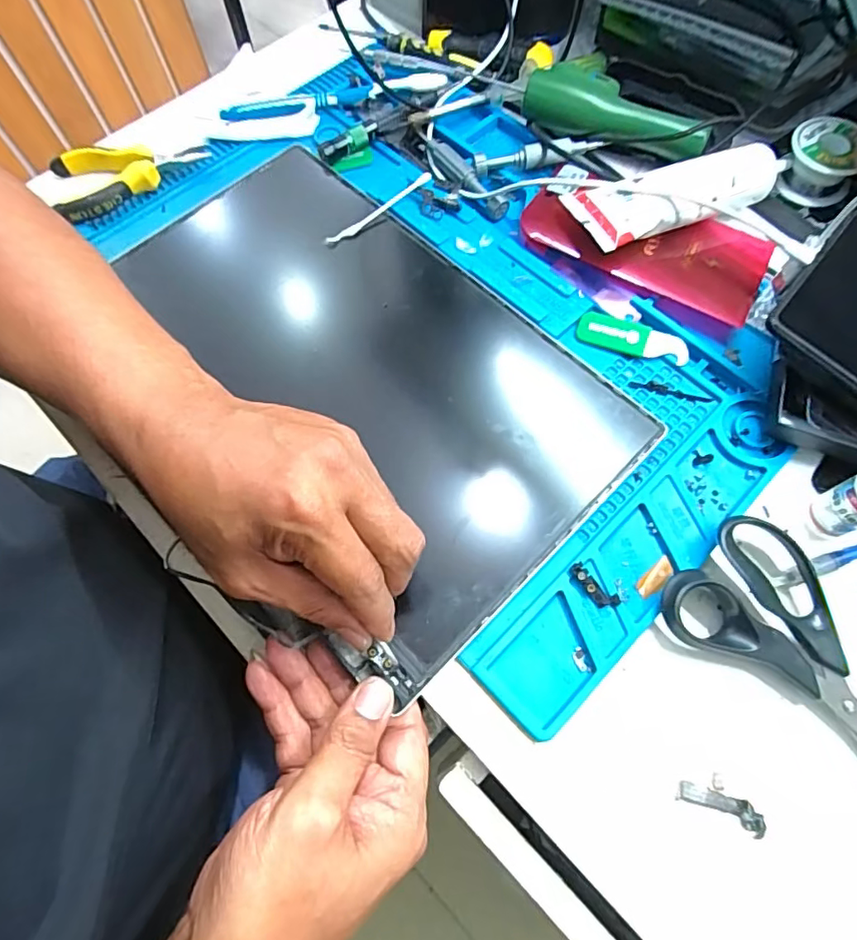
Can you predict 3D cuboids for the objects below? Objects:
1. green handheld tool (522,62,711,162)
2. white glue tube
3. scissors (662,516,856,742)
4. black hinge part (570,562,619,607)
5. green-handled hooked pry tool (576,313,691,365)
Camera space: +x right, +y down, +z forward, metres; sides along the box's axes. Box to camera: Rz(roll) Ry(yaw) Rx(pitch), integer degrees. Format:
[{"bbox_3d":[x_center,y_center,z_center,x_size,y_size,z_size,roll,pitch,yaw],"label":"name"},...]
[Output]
[{"bbox_3d":[0.136,-0.260,0.399,0.132,0.027,0.034,24,70,11],"label":"green handheld tool"},{"bbox_3d":[0.172,-0.188,0.375,0.158,0.034,0.055,-23,68,-8],"label":"white glue tube"},{"bbox_3d":[0.206,0.099,0.273,0.169,0.020,0.078,41,73,16],"label":"scissors"},{"bbox_3d":[0.089,0.063,0.294,0.030,0.007,0.011,42,74,17],"label":"black hinge part"},{"bbox_3d":[0.133,-0.087,0.356,0.071,0.004,0.022,19,69,9],"label":"green-handled hooked pry tool"}]

